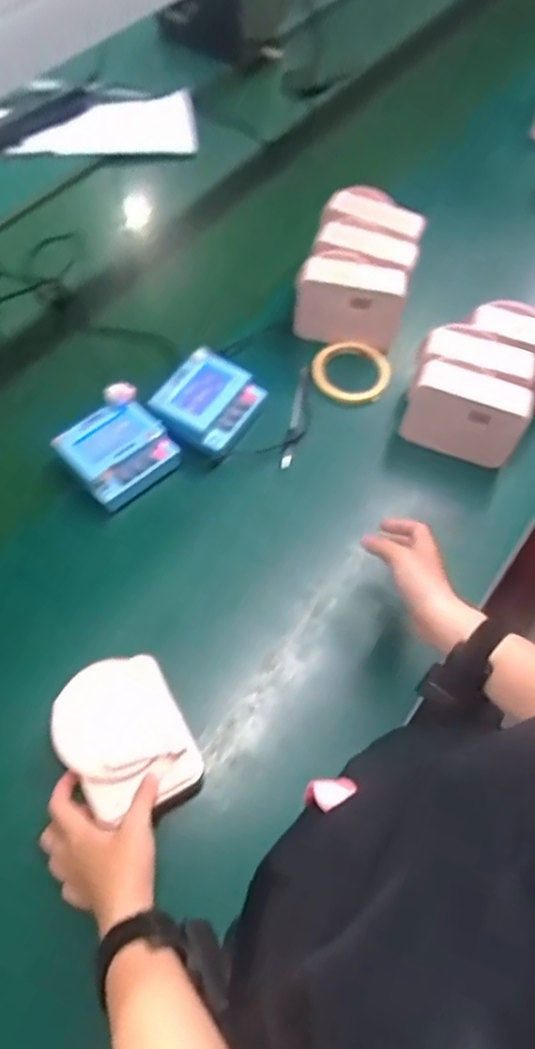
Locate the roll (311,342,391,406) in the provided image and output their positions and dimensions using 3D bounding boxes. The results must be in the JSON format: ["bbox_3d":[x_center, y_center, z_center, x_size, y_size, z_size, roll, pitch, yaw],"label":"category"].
[{"bbox_3d":[0.105,-0.193,0.848,0.097,0.022,0.093,2,63,-4],"label":"roll"}]

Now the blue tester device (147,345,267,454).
[{"bbox_3d":[-0.070,-0.145,0.790,0.104,0.050,0.110,31,64,14],"label":"blue tester device"}]

